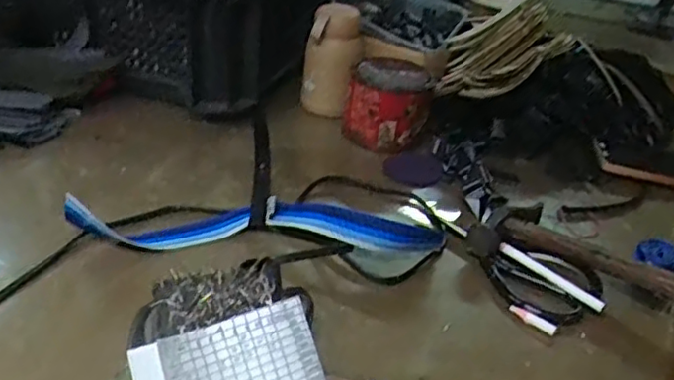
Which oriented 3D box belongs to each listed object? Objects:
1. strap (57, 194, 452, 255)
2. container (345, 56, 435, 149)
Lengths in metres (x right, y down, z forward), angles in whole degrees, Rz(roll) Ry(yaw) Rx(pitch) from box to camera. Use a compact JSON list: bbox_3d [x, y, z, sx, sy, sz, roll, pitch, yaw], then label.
[{"bbox_3d":[-0.072,0.032,0.622,0.335,0.040,0.077,6,31,-4],"label":"strap"},{"bbox_3d":[0.064,-0.103,0.822,0.102,0.078,0.092,11,31,5],"label":"container"}]

